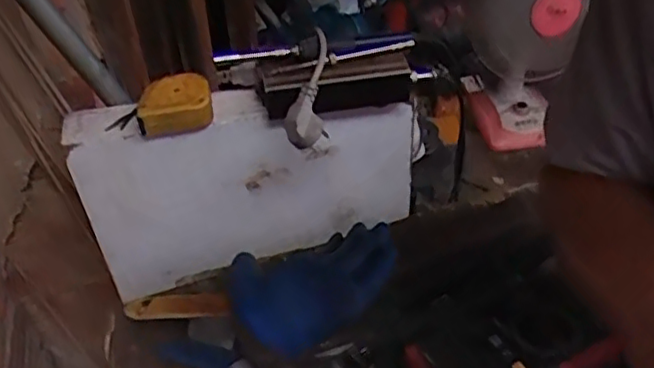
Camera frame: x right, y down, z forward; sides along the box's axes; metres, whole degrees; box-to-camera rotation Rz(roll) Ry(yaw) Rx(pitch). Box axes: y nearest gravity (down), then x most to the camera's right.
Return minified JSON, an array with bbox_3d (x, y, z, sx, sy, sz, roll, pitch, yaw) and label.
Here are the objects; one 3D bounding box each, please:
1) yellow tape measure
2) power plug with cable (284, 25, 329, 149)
[{"bbox_3d":[-0.154,-0.079,0.647,0.079,0.039,0.054,-16,46,-14],"label":"yellow tape measure"},{"bbox_3d":[-0.012,-0.094,0.626,0.034,0.033,0.129,7,67,9],"label":"power plug with cable"}]

